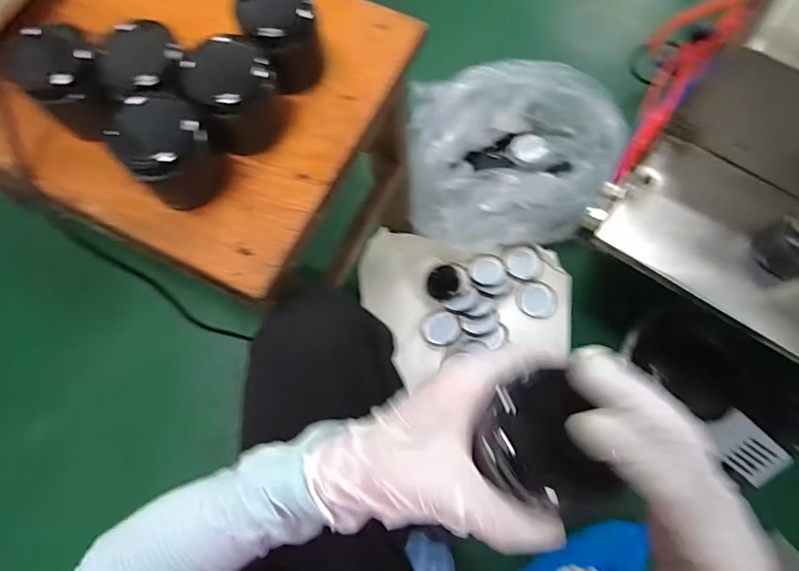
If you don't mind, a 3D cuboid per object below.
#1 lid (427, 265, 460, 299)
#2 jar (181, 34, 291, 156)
[{"bbox_3d":[0.078,-0.006,0.832,0.052,0.005,0.060,7,91,12],"label":"lid"},{"bbox_3d":[-0.129,-0.153,0.382,0.064,0.067,0.058,-27,75,-5],"label":"jar"}]

